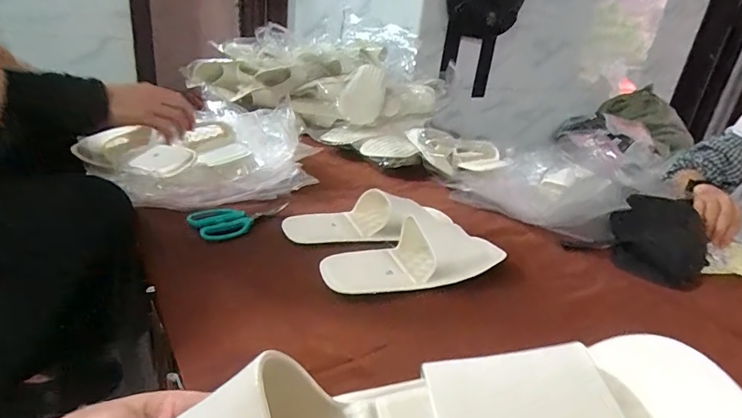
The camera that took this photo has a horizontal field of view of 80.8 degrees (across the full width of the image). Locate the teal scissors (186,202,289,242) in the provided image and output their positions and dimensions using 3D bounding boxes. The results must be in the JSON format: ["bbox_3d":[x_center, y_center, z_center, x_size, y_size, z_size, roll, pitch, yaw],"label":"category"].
[{"bbox_3d":[-0.209,0.012,0.695,0.089,0.014,0.156,22,29,31],"label":"teal scissors"}]

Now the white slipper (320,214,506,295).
[{"bbox_3d":[0.060,0.063,0.606,0.265,0.043,0.119,-4,27,-23],"label":"white slipper"}]

